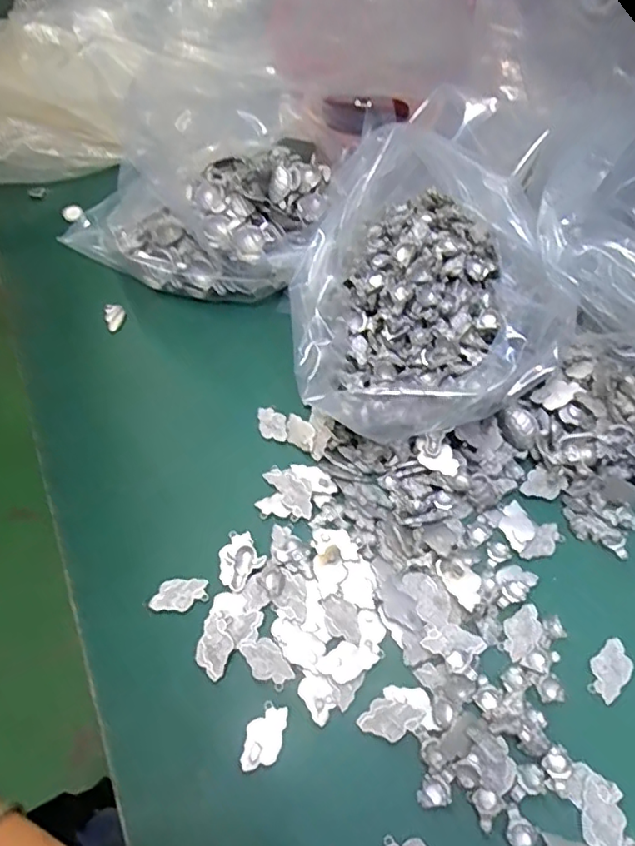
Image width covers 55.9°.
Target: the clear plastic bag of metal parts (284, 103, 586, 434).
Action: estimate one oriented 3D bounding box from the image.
[{"bbox_3d":[0.073,-0.118,0.432,0.180,0.148,0.207,-3,55,0],"label":"clear plastic bag of metal parts"}]

